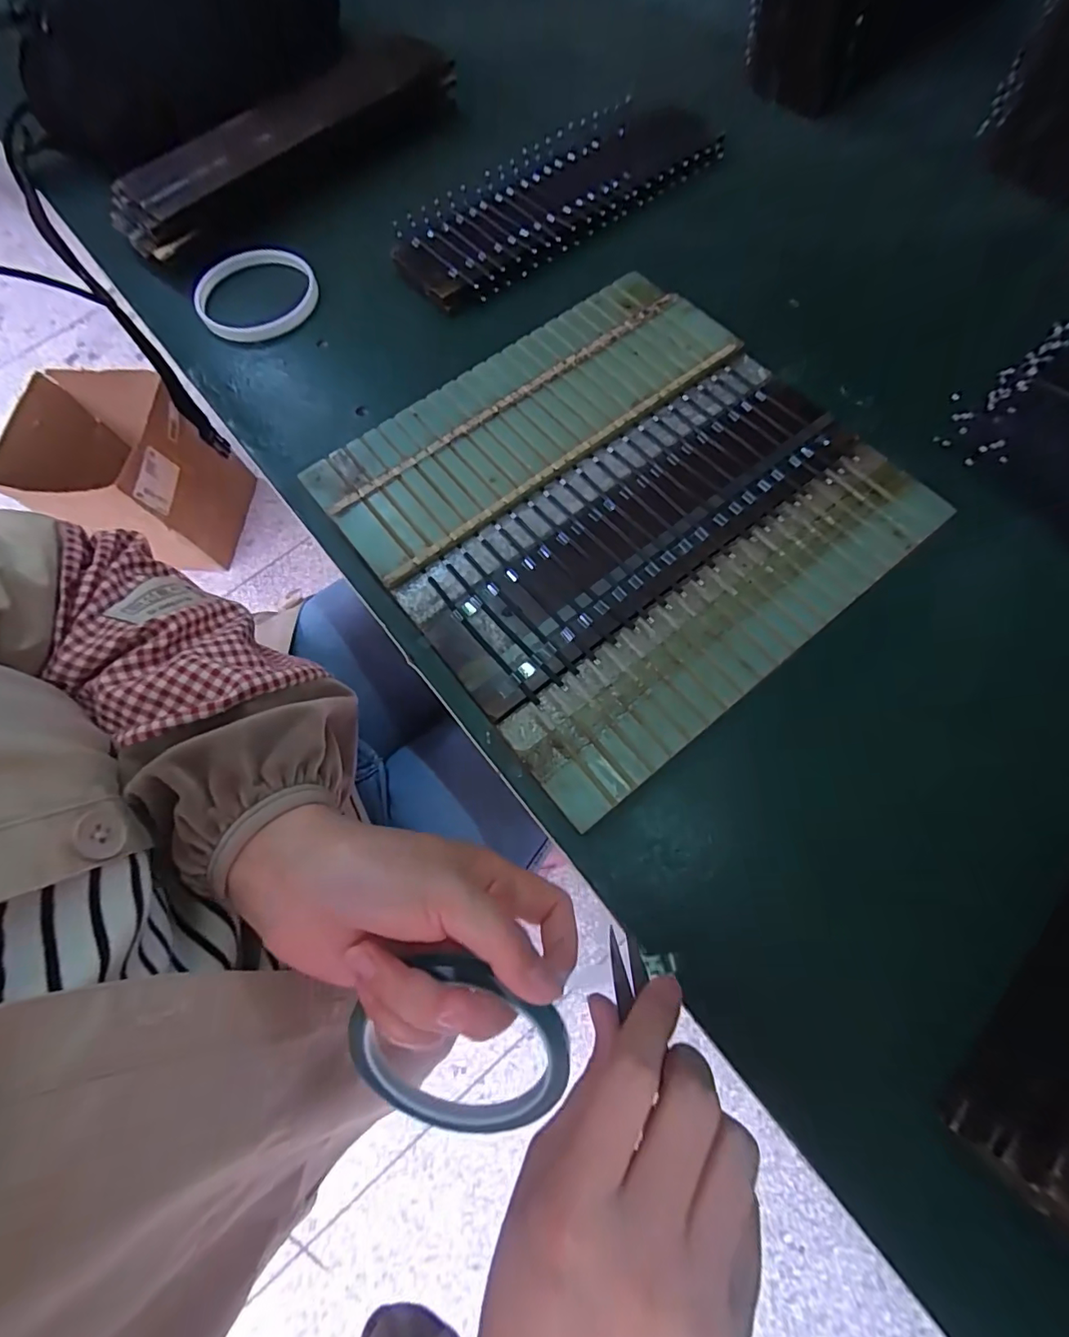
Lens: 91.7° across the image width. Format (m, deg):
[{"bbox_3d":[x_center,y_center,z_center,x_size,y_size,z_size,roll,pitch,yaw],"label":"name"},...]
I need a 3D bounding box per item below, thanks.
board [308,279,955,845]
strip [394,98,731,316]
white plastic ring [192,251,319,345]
[{"bbox_3d":[0.044,-0.098,0.293,0.261,0.008,0.263,-37,75,-9],"label":"board"},{"bbox_3d":[0.013,-0.353,0.386,0.254,0.014,0.109,-37,75,-9],"label":"strip"},{"bbox_3d":[-0.196,-0.264,0.365,0.082,0.011,0.078,-1,72,2],"label":"white plastic ring"}]

